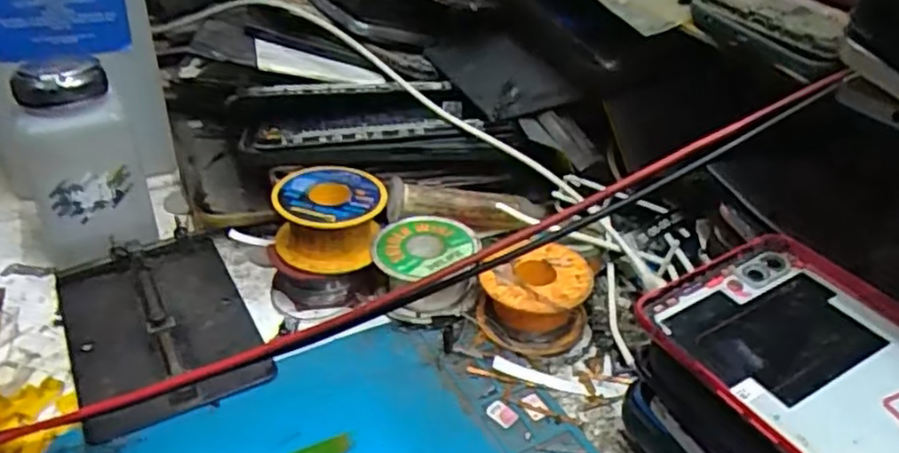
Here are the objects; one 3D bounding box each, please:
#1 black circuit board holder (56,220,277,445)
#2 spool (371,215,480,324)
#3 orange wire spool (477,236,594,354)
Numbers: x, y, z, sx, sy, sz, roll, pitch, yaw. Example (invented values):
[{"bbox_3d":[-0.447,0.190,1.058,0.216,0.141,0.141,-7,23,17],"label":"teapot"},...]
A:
[{"bbox_3d":[-0.140,0.044,0.339,0.080,0.012,0.120,-18,40,-24],"label":"black circuit board holder"},{"bbox_3d":[-0.012,0.021,0.363,0.050,0.030,0.053,1,36,-1],"label":"spool"},{"bbox_3d":[0.041,0.034,0.345,0.051,0.033,0.046,5,36,5],"label":"orange wire spool"}]

